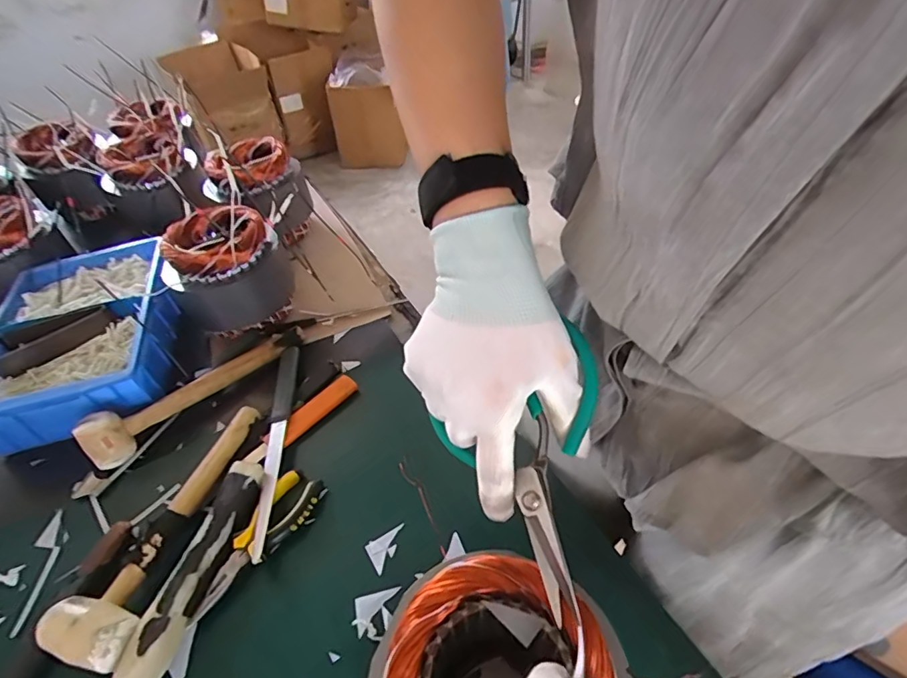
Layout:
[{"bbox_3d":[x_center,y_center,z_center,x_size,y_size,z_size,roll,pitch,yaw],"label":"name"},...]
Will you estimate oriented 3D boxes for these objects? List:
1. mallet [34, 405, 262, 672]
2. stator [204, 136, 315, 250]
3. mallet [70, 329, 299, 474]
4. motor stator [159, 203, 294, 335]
[{"bbox_3d":[-0.276,0.171,0.489,0.075,0.049,0.252,6,46,11],"label":"mallet"},{"bbox_3d":[-0.311,-0.240,0.829,0.130,0.140,0.127,-27,49,-21],"label":"stator"},{"bbox_3d":[-0.300,0.056,0.600,0.263,0.054,0.050,-32,51,-25],"label":"mallet"},{"bbox_3d":[-0.307,-0.096,0.681,0.137,0.128,0.137,-27,49,-21],"label":"motor stator"}]

